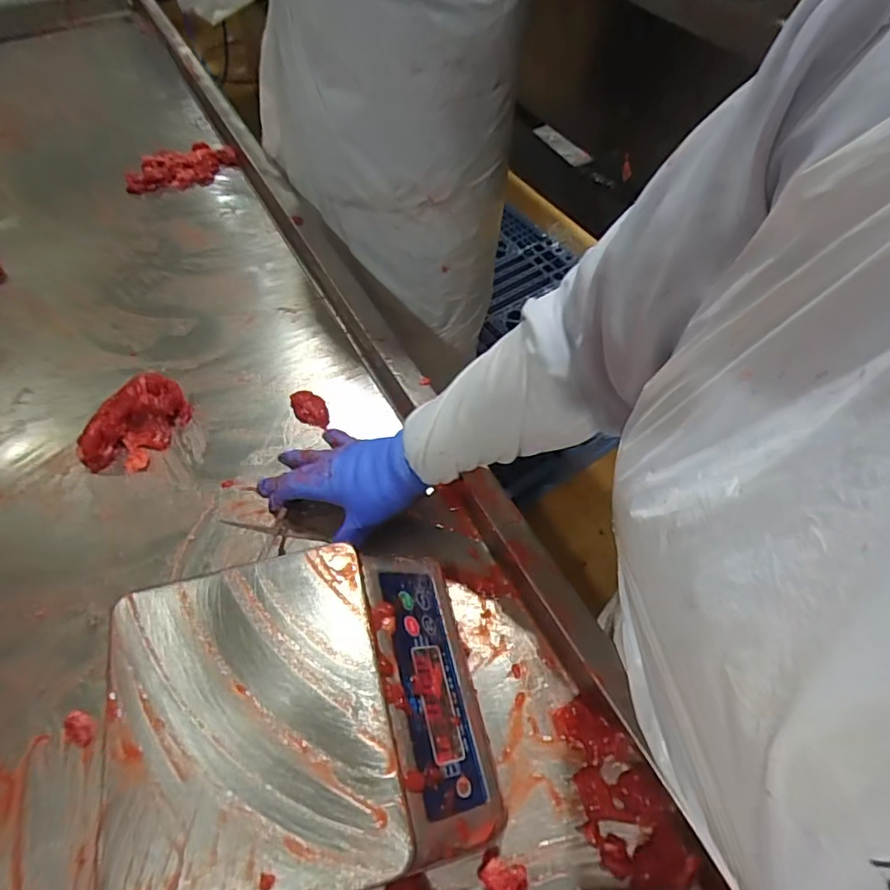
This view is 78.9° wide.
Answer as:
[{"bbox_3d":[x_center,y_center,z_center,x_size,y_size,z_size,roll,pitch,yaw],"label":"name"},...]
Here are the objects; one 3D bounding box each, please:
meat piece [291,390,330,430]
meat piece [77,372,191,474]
[{"bbox_3d":[-0.160,-0.043,0.643,0.037,0.009,0.055,-21,60,-12],"label":"meat piece"},{"bbox_3d":[-0.347,-0.025,0.612,0.067,0.044,0.126,22,61,14],"label":"meat piece"}]

